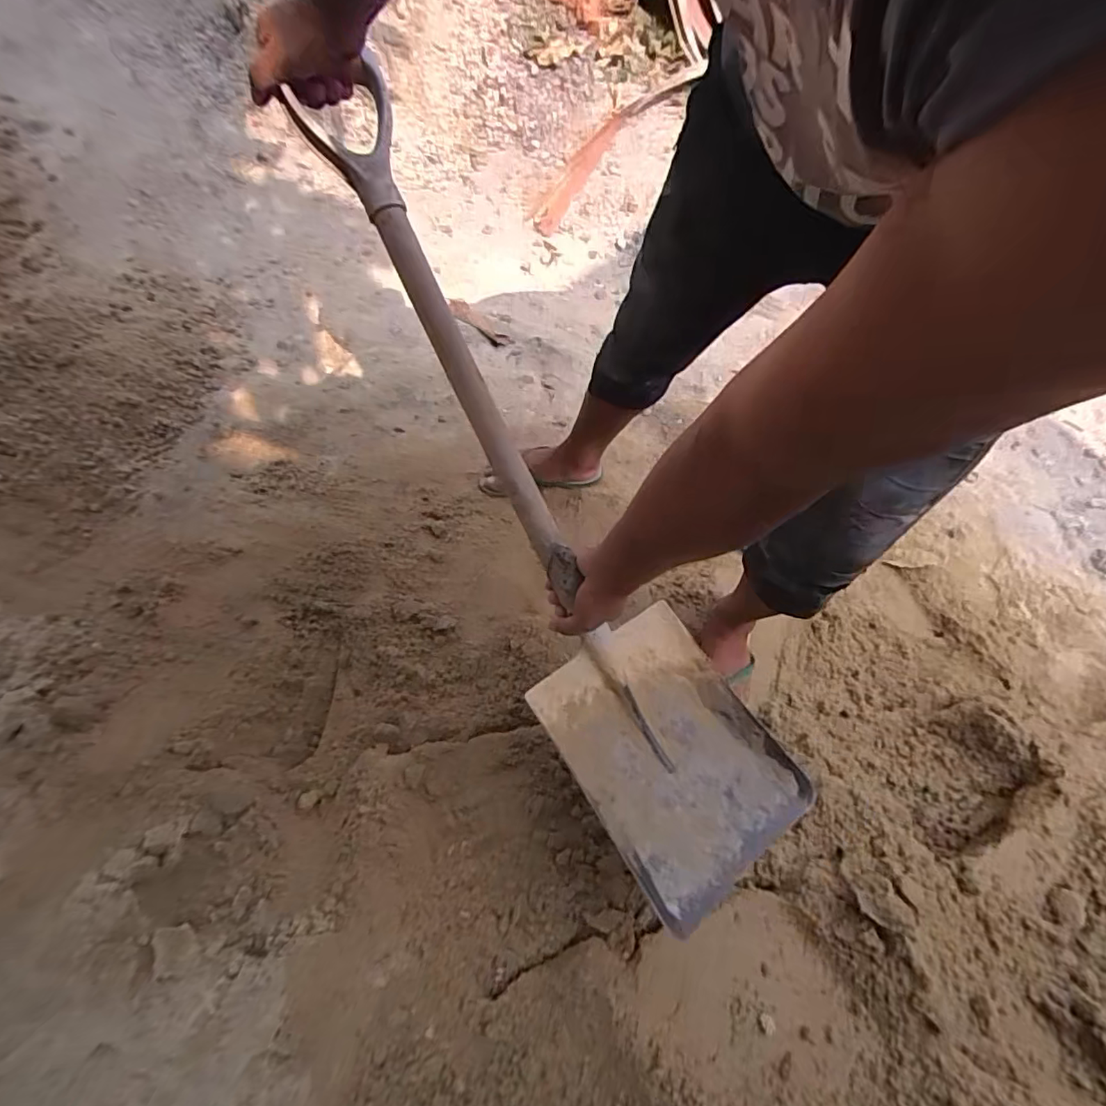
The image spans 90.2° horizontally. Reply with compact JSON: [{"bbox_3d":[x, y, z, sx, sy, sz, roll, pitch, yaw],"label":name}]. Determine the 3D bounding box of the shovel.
[{"bbox_3d":[-0.006,-0.064,0.631,0.231,0.118,0.940,-28,93,-14],"label":"shovel"}]

